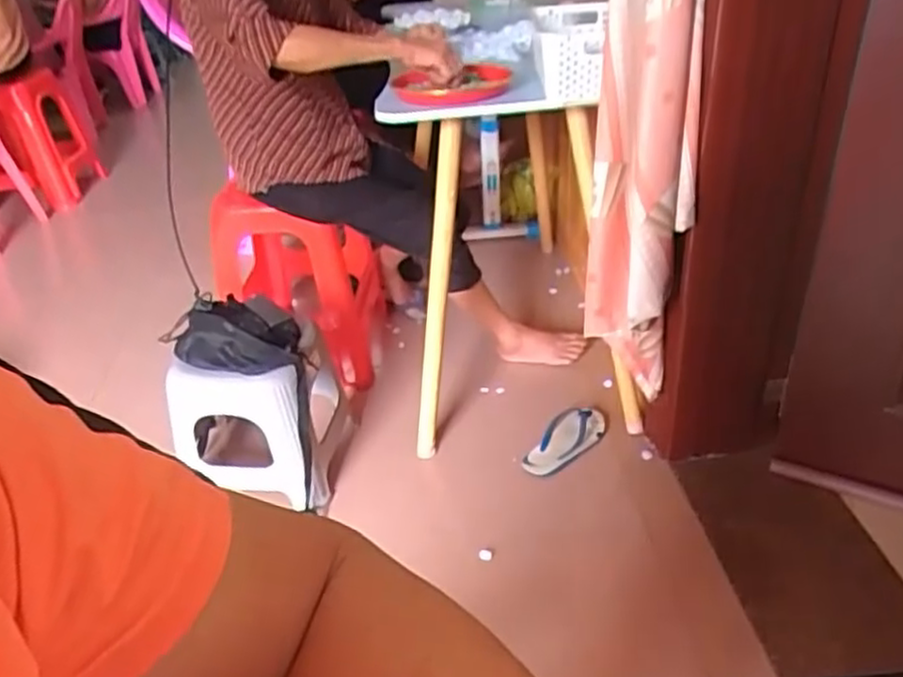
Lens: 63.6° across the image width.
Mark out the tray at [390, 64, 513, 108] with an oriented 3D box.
[{"bbox_3d":[0.003,-0.454,1.305,0.214,0.031,0.227,-13,36,-11],"label":"tray"}]

